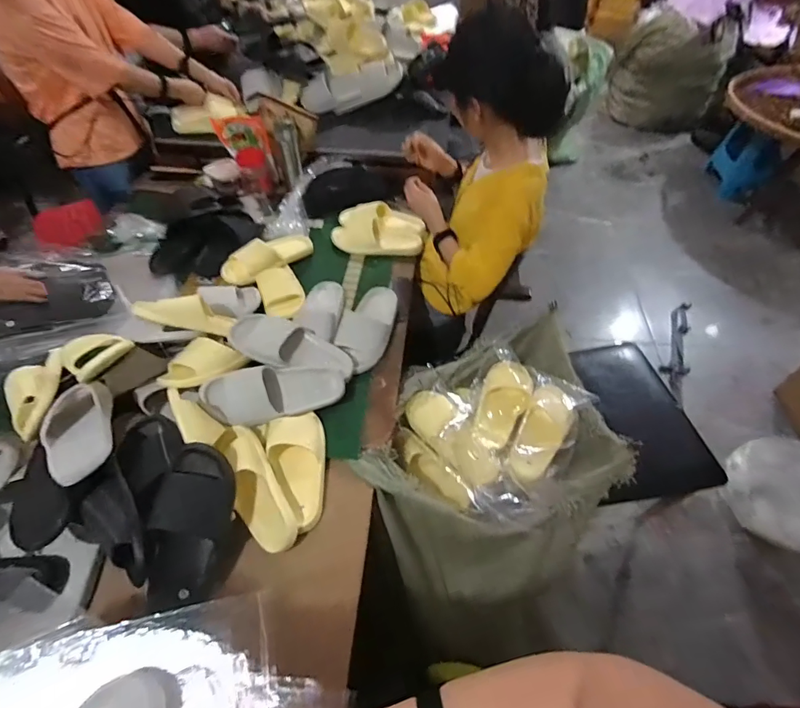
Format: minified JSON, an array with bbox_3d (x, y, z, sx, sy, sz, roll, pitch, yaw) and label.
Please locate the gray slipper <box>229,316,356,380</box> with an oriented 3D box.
[{"bbox_3d":[-0.235,-0.014,0.936,0.268,0.067,0.121,12,54,8],"label":"gray slipper"}]

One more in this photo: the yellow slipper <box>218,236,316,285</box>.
[{"bbox_3d":[-0.356,-0.281,1.192,0.115,0.080,0.281,33,46,22],"label":"yellow slipper"}]

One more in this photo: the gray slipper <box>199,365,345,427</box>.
[{"bbox_3d":[-0.247,0.070,0.857,0.268,0.082,0.098,-5,52,-21],"label":"gray slipper"}]

